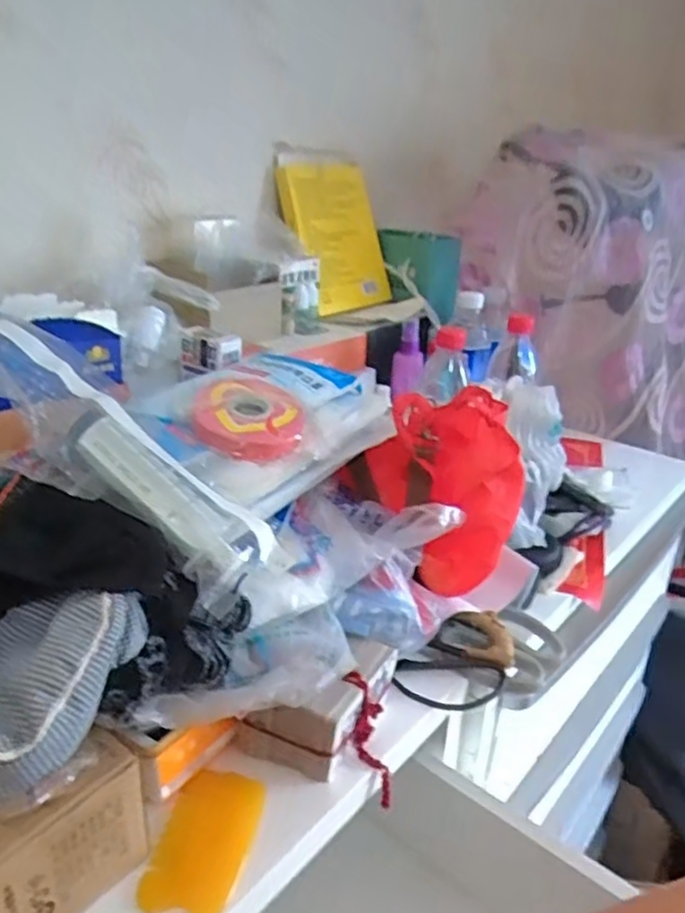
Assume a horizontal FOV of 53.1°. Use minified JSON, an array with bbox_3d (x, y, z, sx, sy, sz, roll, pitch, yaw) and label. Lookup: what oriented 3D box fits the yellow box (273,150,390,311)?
[{"bbox_3d":[-0.007,-0.285,0.871,0.135,0.190,0.025,-21,16,-31],"label":"yellow box"}]

